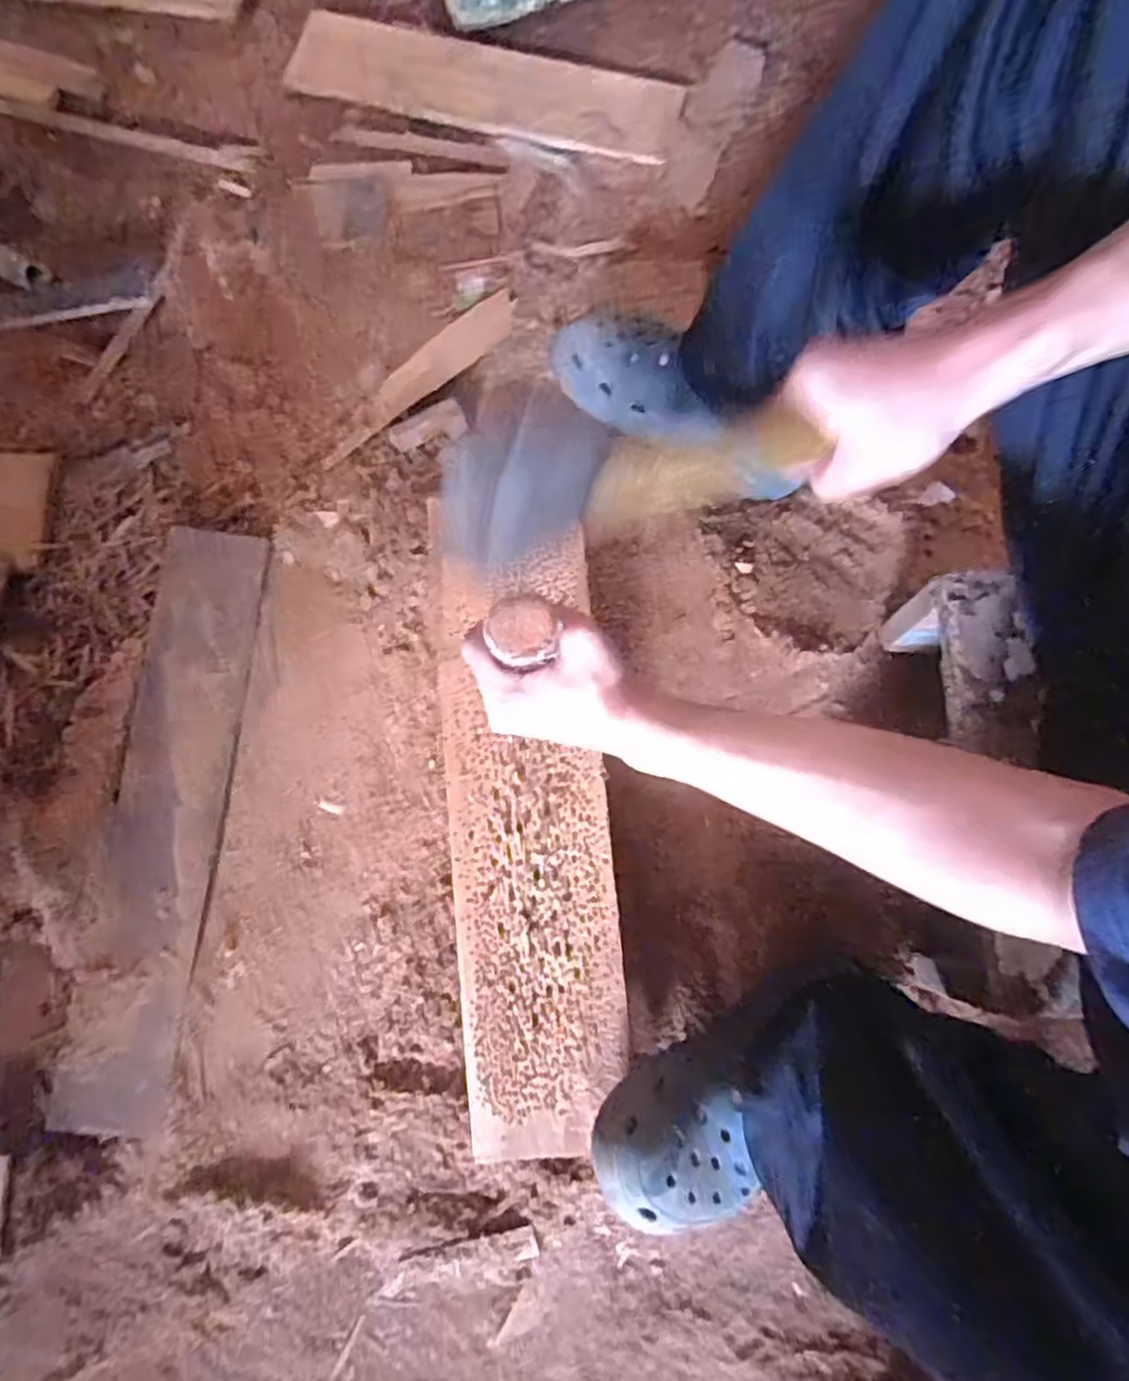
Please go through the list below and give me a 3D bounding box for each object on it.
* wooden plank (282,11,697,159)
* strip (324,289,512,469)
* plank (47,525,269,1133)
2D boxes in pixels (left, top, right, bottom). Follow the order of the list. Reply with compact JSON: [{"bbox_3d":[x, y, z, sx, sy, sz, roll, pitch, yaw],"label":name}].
[{"bbox_3d":[-0.083,-0.635,0.778,0.406,0.006,0.108,15,79,4],"label":"wooden plank"},{"bbox_3d":[-0.140,-0.303,0.712,0.236,0.009,0.048,-40,81,-7],"label":"strip"},{"bbox_3d":[-0.322,0.093,0.606,0.082,0.025,0.471,3,79,1],"label":"plank"}]

